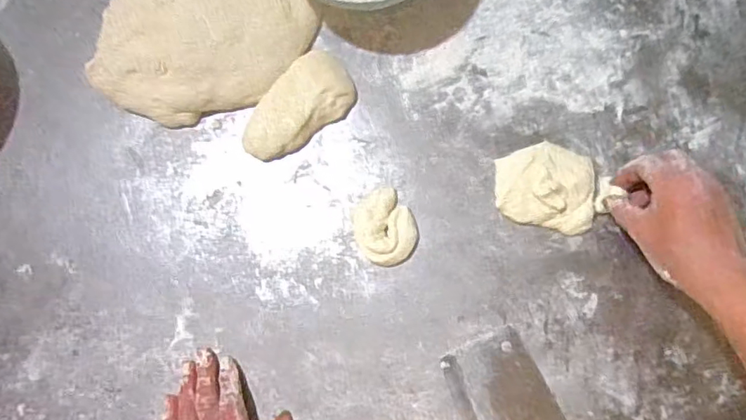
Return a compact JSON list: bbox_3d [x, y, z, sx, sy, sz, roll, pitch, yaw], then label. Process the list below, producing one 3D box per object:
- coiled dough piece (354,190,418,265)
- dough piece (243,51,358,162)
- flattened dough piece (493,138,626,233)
[{"bbox_3d":[0.011,0.017,0.501,0.056,0.017,0.066,-39,83,-2],"label":"coiled dough piece"},{"bbox_3d":[-0.072,-0.097,0.514,0.118,0.028,0.062,-41,83,-3],"label":"dough piece"},{"bbox_3d":[0.164,-0.021,0.488,0.104,0.018,0.073,14,84,4],"label":"flattened dough piece"}]

